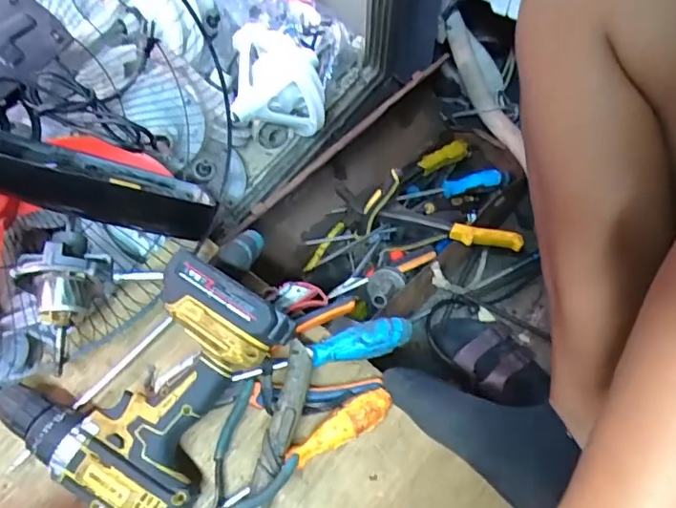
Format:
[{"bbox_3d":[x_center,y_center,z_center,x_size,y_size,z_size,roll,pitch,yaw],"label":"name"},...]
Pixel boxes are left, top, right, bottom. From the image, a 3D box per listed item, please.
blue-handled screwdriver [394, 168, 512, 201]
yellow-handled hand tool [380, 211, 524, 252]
[{"bbox_3d":[0.186,-0.111,0.880,0.184,0.027,0.027,-9,63,-4],"label":"blue-handled screwdriver"},{"bbox_3d":[0.170,-0.035,0.802,0.210,0.041,0.023,8,63,5],"label":"yellow-handled hand tool"}]

